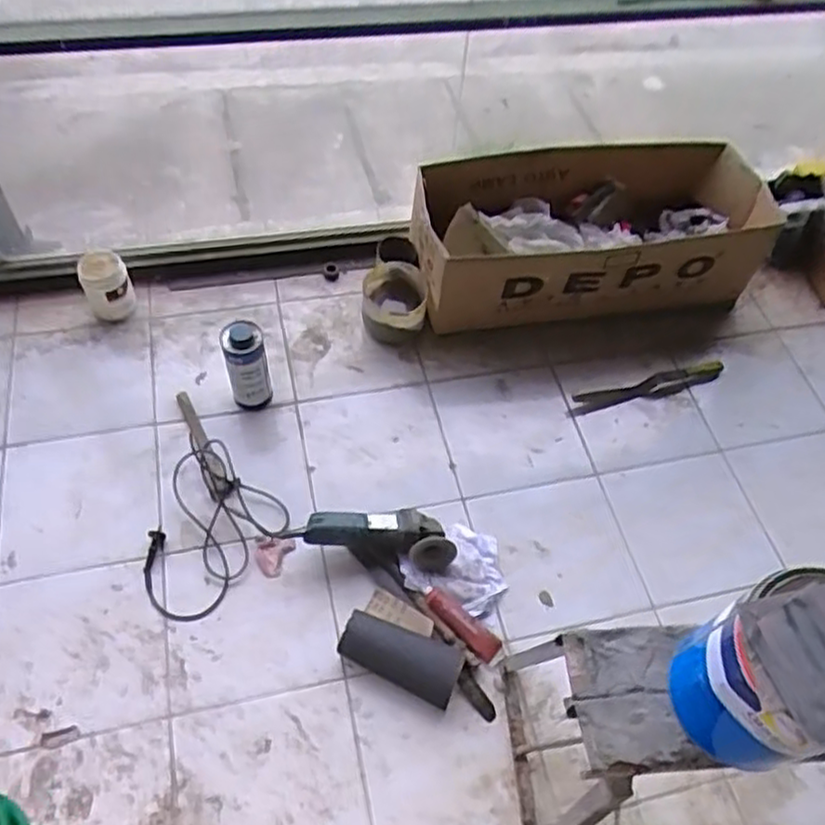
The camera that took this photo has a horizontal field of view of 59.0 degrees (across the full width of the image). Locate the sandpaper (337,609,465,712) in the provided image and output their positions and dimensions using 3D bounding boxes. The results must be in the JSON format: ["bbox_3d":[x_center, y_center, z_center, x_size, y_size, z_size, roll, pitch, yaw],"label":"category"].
[{"bbox_3d":[-0.020,0.427,1.290,0.214,0.033,0.095,22,56,11],"label":"sandpaper"}]

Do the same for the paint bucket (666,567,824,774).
[{"bbox_3d":[0.388,0.286,0.779,0.154,0.221,0.148,2,56,-4],"label":"paint bucket"}]

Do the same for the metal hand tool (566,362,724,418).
[{"bbox_3d":[0.553,-0.056,1.714,0.404,0.035,0.056,-12,56,-13],"label":"metal hand tool"}]

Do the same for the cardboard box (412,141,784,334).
[{"bbox_3d":[0.419,-0.429,1.743,0.843,0.210,0.391,-10,57,-12],"label":"cardboard box"}]

